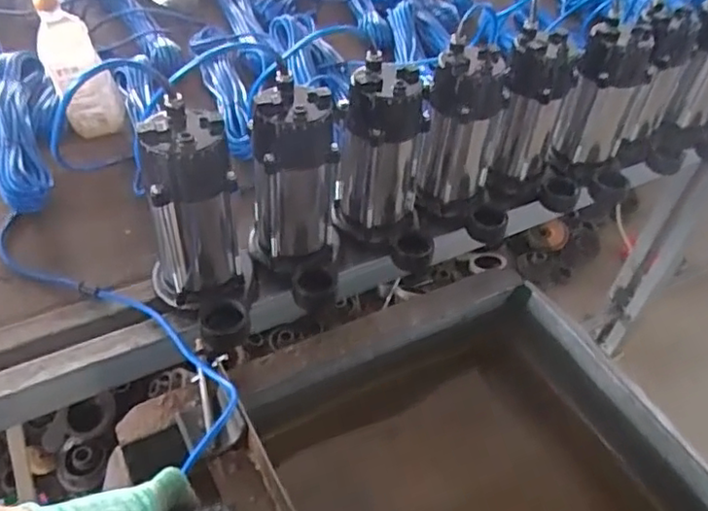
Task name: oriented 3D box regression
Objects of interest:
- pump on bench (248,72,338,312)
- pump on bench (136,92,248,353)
[{"bbox_3d":[-0.069,-0.063,0.731,0.109,0.229,0.135,2,46,-6],"label":"pump on bench"},{"bbox_3d":[-0.170,-0.024,0.681,0.096,0.237,0.147,-12,49,-19],"label":"pump on bench"}]

